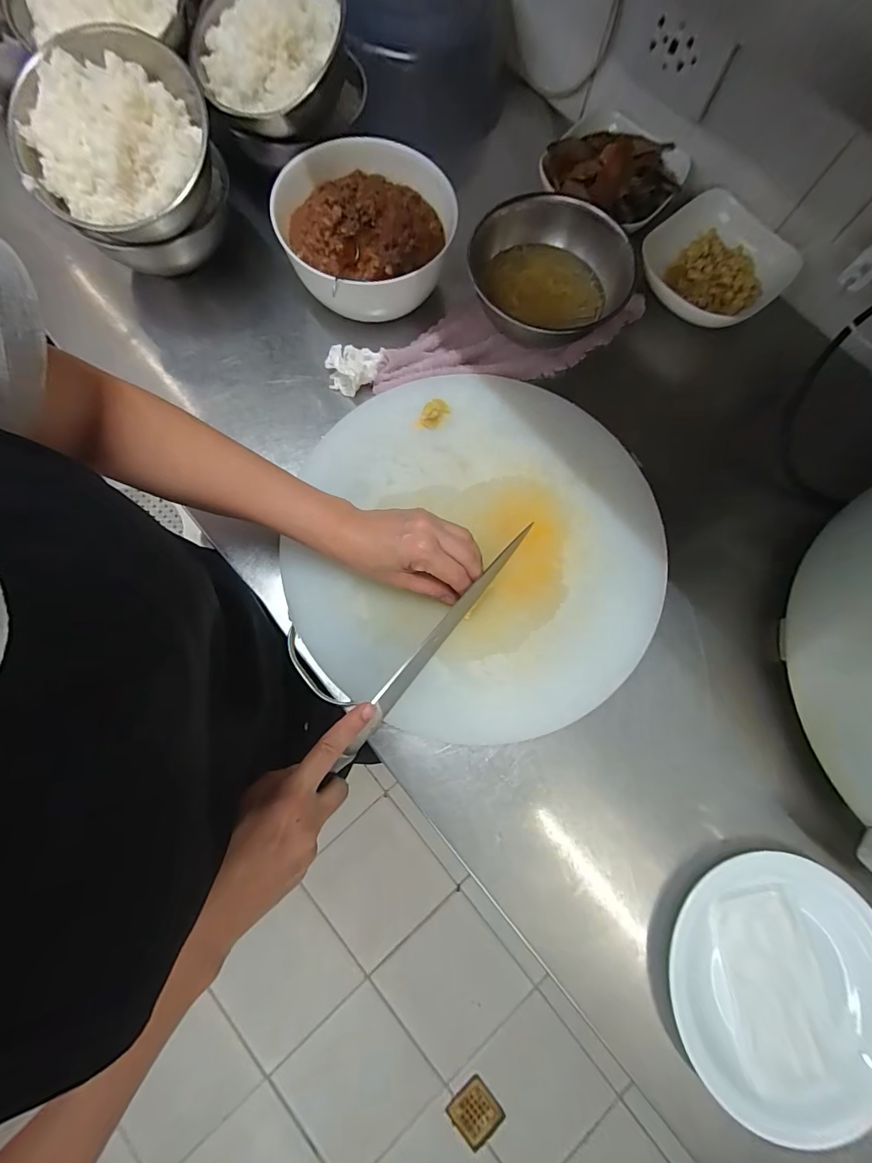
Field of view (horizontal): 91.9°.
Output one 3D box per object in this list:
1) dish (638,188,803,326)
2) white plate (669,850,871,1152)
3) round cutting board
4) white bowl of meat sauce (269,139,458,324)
[{"bbox_3d":[0.315,-0.360,0.483,0.156,0.047,0.142,-37,81,-10],"label":"dish"},{"bbox_3d":[0.285,0.328,0.337,0.176,0.018,0.185,1,77,-2],"label":"white plate"},{"bbox_3d":[0.043,-0.039,0.407,0.340,0.035,0.356,0,79,1],"label":"round cutting board"},{"bbox_3d":[-0.072,-0.368,0.455,0.177,0.071,0.179,1,77,-2],"label":"white bowl of meat sauce"}]

